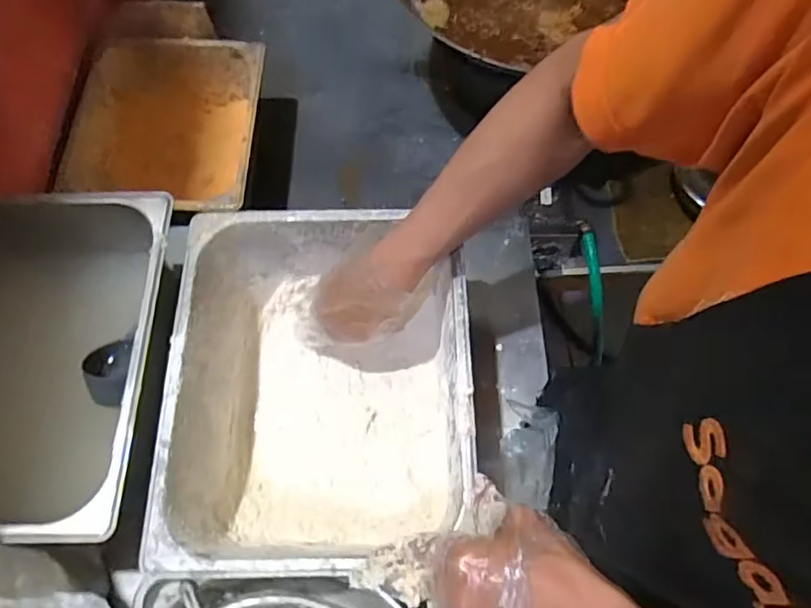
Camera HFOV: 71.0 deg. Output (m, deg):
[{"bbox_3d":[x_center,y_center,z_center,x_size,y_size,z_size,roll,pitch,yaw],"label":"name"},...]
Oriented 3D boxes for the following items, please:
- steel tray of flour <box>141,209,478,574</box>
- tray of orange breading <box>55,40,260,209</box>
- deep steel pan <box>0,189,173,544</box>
[{"bbox_3d":[-0.078,0.087,0.564,0.263,0.150,0.317,-2,66,0],"label":"steel tray of flour"},{"bbox_3d":[-0.363,-0.254,0.916,0.263,0.145,0.325,0,66,1],"label":"tray of orange breading"},{"bbox_3d":[-0.373,0.071,0.578,0.295,0.168,0.333,3,66,2],"label":"deep steel pan"}]

